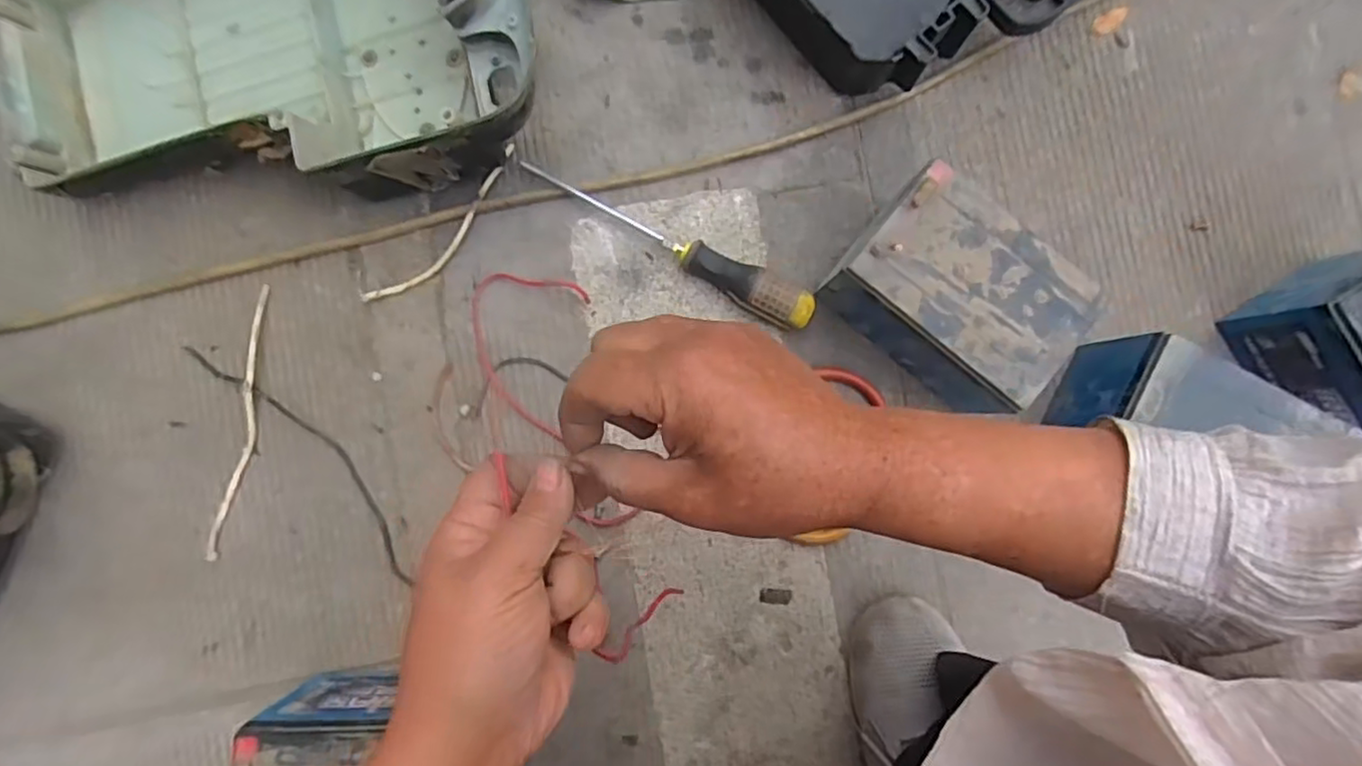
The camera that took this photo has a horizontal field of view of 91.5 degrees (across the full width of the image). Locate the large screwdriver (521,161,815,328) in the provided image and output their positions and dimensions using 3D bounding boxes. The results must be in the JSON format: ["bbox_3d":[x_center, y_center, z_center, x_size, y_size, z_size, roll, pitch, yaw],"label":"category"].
[{"bbox_3d":[-0.010,-0.112,0.515,0.248,0.032,0.029,30,87,2],"label":"large screwdriver"}]

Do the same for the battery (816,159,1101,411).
[{"bbox_3d":[0.190,-0.060,0.478,0.152,0.106,0.102,40,87,0],"label":"battery"}]

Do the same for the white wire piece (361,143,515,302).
[{"bbox_3d":[-0.181,-0.119,0.518,0.028,0.008,0.165,42,88,12],"label":"white wire piece"}]

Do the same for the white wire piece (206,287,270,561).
[{"bbox_3d":[-0.340,0.031,0.516,0.020,0.005,0.212,10,86,0],"label":"white wire piece"}]

